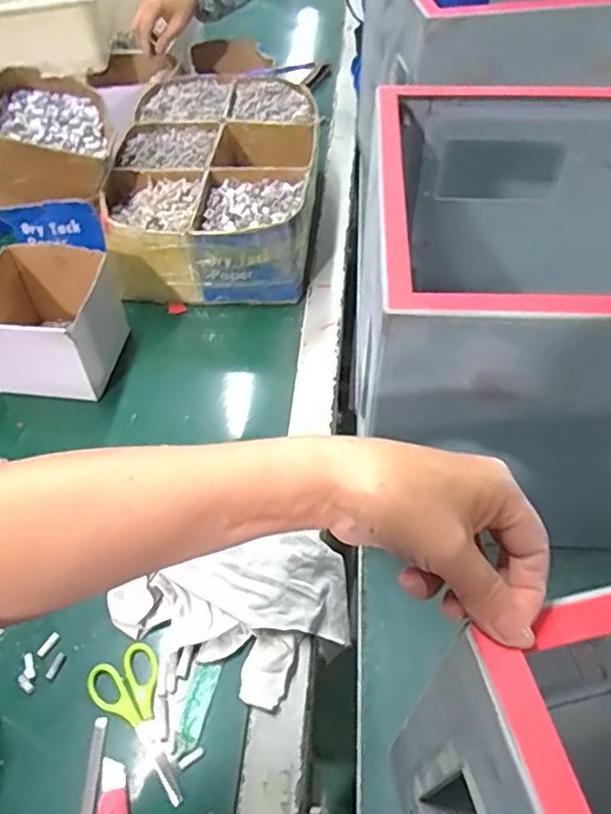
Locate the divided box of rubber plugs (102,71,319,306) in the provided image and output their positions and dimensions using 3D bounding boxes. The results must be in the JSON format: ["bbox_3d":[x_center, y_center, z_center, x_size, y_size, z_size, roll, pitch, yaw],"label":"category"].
[{"bbox_3d":[-0.125,-0.323,0.913,0.260,0.127,0.400,1,52,2],"label":"divided box of rubber plugs"}]

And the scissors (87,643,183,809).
[{"bbox_3d":[-0.137,0.267,0.521,0.057,0.005,0.129,-25,56,-18],"label":"scissors"}]

